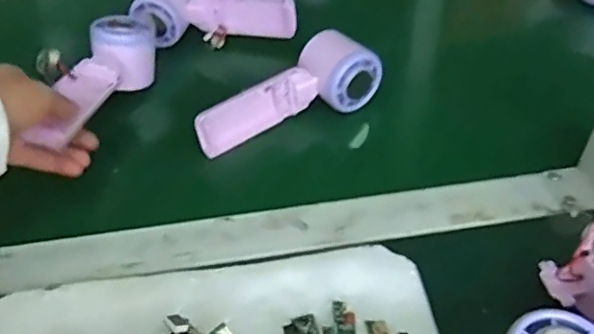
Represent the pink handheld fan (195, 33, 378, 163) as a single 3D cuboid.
[{"bbox_3d":[-0.011,-0.066,0.504,0.169,0.053,0.056,-21,50,-17],"label":"pink handheld fan"}]

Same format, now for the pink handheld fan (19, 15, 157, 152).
[{"bbox_3d":[-0.172,-0.064,0.491,0.052,0.048,0.164,7,45,13],"label":"pink handheld fan"}]

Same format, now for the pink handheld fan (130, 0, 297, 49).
[{"bbox_3d":[-0.085,-0.158,0.590,0.166,0.062,0.043,-1,45,2],"label":"pink handheld fan"}]

